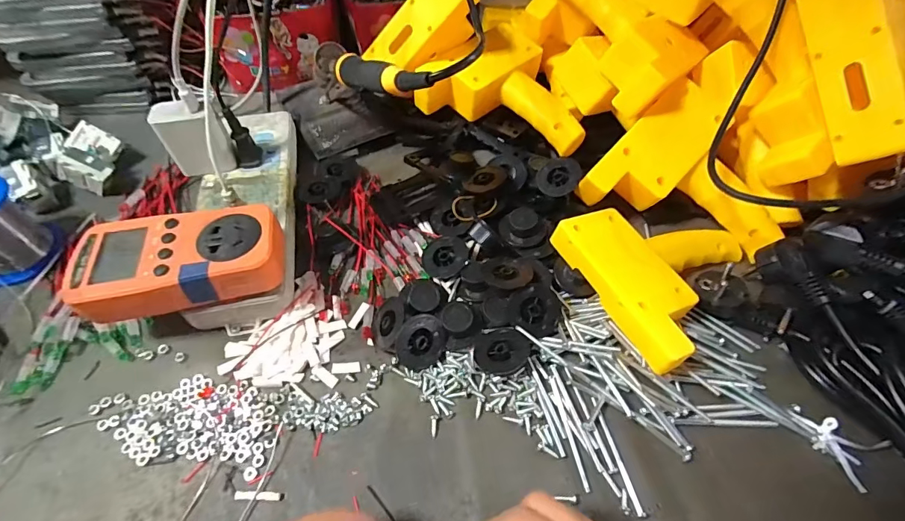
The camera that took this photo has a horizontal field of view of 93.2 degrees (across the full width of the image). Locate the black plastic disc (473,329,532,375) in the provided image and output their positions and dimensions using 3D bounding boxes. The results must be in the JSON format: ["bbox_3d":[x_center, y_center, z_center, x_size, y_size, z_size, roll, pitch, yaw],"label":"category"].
[{"bbox_3d":[0.035,0.066,0.303,0.039,0.014,0.031,2,55,2],"label":"black plastic disc"}]

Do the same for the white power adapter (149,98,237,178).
[{"bbox_3d":[-0.213,-0.100,0.356,0.043,0.054,0.029,1,55,1],"label":"white power adapter"}]

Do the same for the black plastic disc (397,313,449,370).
[{"bbox_3d":[-0.021,0.058,0.301,0.036,0.037,0.009,-27,18,-27],"label":"black plastic disc"}]

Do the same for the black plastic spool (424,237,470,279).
[{"bbox_3d":[-0.005,-0.003,0.356,0.037,0.012,0.036,0,55,0],"label":"black plastic spool"}]

